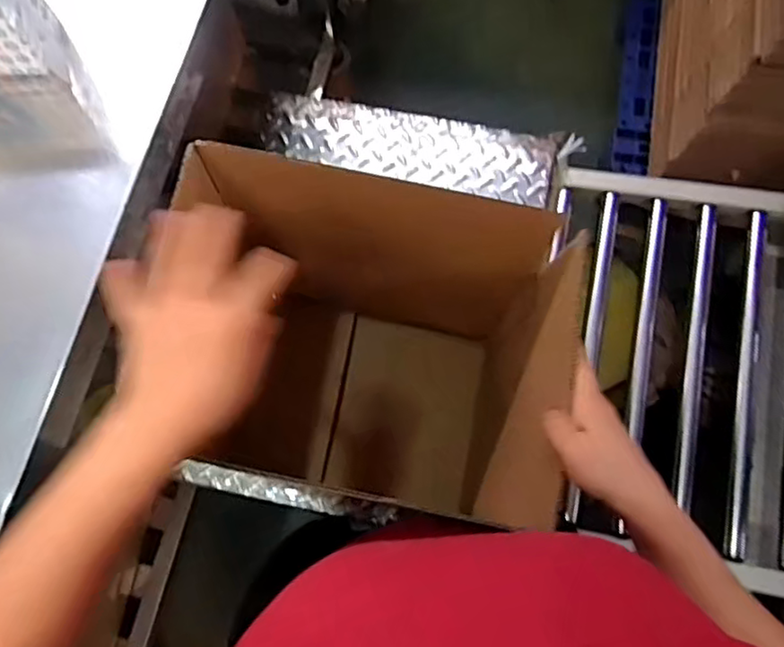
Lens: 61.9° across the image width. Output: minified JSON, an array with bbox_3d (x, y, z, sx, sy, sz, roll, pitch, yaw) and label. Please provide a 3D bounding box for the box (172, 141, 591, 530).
[{"bbox_3d":[-0.026,0.055,0.765,0.364,0.482,0.262,12,75,5],"label":"box"}]

